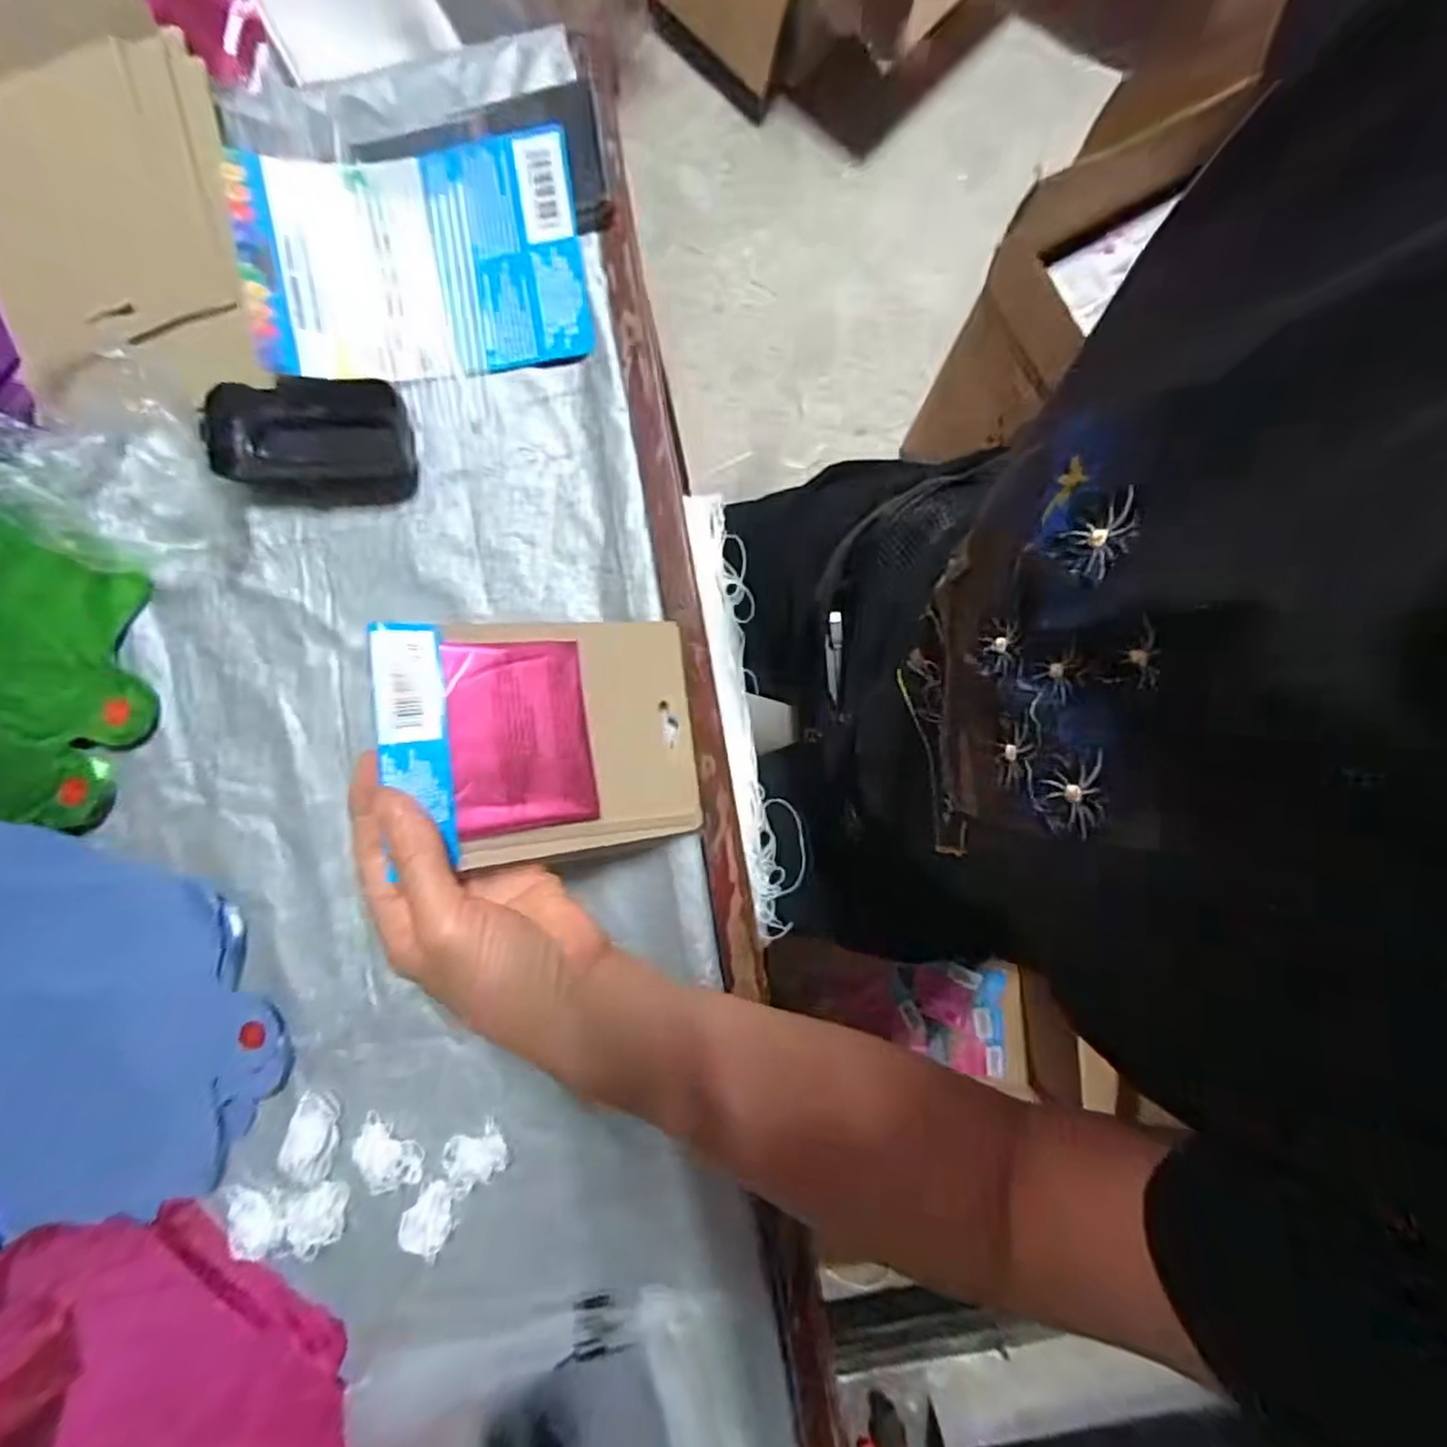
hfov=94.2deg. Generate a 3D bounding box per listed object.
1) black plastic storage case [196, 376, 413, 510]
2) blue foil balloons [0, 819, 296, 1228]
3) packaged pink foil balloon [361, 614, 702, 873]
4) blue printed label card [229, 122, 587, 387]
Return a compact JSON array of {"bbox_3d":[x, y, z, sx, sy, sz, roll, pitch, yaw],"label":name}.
[{"bbox_3d":[-0.240,-0.161,0.389,0.115,0.018,0.068,-2,93,-1],"label":"black plastic storage case"},{"bbox_3d":[-0.383,0.170,0.384,0.216,0.033,0.239,-43,82,-8],"label":"blue foil balloons"},{"bbox_3d":[-0.084,0.007,0.330,0.148,0.012,0.115,-5,87,-32],"label":"packaged pink foil balloon"},{"bbox_3d":[-0.168,-0.256,0.371,0.176,0.024,0.112,-7,100,-3],"label":"blue printed label card"}]

